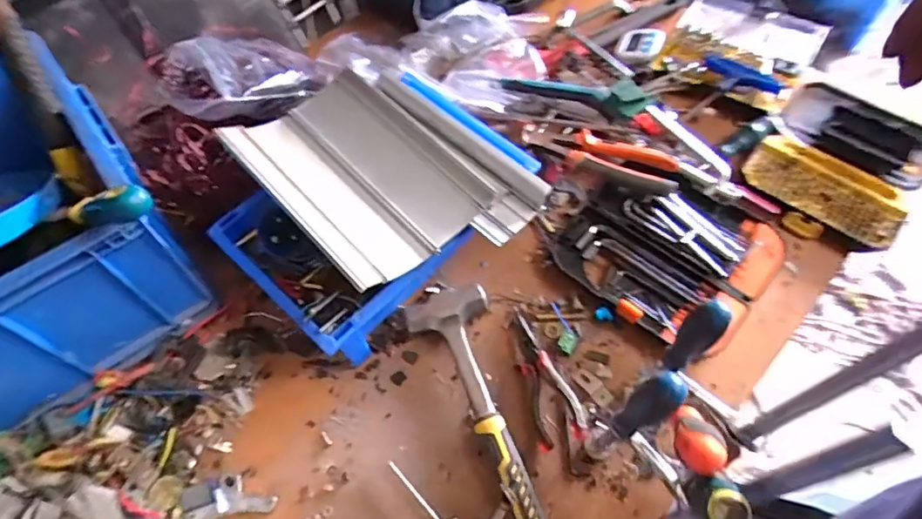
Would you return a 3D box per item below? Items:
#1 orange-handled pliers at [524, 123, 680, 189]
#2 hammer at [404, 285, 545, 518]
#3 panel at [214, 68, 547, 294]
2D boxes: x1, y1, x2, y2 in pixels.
[{"bbox_3d":[0.176,-0.136,0.695,0.193,0.029,0.058,19,61,14],"label":"orange-handled pliers"},{"bbox_3d":[0.027,0.160,0.552,0.093,0.043,0.304,-18,59,-8],"label":"hammer"},{"bbox_3d":[-0.070,-0.104,0.591,0.251,0.053,0.277,-39,64,-19],"label":"panel"}]

